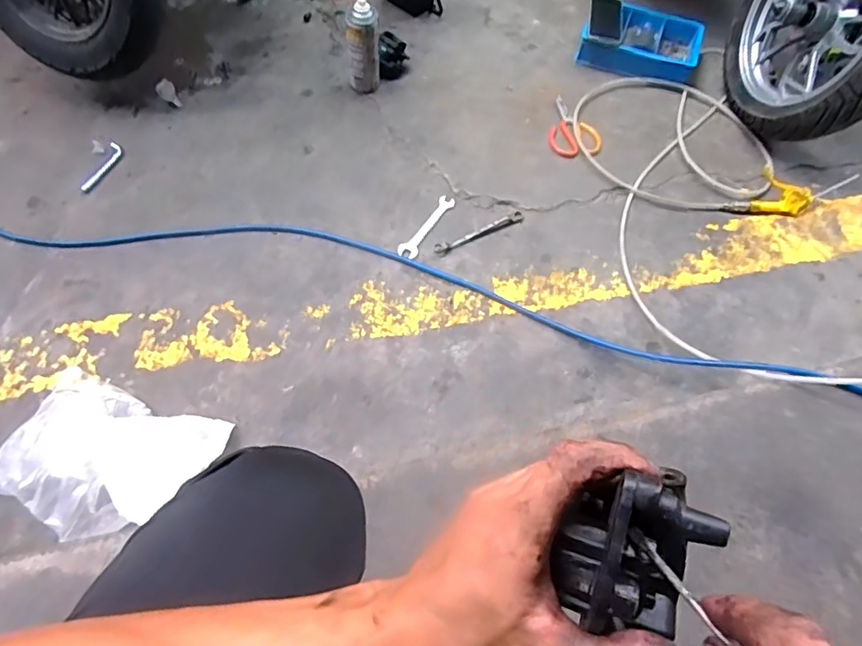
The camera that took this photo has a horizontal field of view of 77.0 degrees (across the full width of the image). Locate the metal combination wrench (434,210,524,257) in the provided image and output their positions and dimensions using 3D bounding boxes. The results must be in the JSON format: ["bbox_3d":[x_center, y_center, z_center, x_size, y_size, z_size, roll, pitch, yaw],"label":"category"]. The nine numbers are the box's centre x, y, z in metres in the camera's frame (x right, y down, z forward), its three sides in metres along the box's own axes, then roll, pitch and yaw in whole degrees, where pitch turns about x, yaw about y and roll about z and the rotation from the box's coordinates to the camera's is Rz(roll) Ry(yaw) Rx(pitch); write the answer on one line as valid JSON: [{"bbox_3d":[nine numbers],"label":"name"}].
[{"bbox_3d":[0.092,-0.170,1.024,0.189,0.007,0.029,-27,70,-14],"label":"metal combination wrench"}]

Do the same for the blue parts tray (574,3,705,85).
[{"bbox_3d":[0.470,-0.638,1.222,0.262,0.055,0.166,13,66,2],"label":"blue parts tray"}]

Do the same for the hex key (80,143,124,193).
[{"bbox_3d":[-0.624,-0.294,1.032,0.033,0.007,0.116,18,67,5],"label":"hex key"}]

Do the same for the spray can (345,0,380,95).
[{"bbox_3d":[-0.140,-0.562,1.105,0.068,0.176,0.069,-2,67,-4],"label":"spray can"}]

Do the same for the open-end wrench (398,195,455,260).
[{"bbox_3d":[-0.007,-0.183,1.024,0.034,0.008,0.159,31,68,10],"label":"open-end wrench"}]

